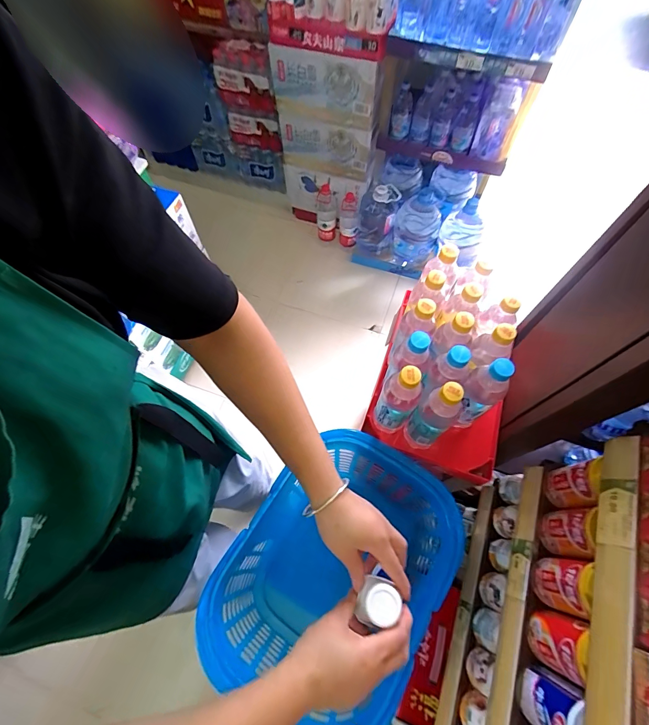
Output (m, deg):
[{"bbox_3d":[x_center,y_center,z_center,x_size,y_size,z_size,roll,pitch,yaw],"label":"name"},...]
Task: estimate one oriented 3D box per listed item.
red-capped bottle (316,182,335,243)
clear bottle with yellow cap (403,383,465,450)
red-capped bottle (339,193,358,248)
[{"bbox_3d":[0.008,-0.699,1.683,0.091,0.265,0.092,-2,63,1],"label":"red-capped bottle"},{"bbox_3d":[0.172,0.095,0.588,0.053,0.212,0.049,-1,63,2],"label":"clear bottle with yellow cap"},{"bbox_3d":[0.111,-0.640,1.662,0.079,0.266,0.083,-7,63,-1],"label":"red-capped bottle"}]

